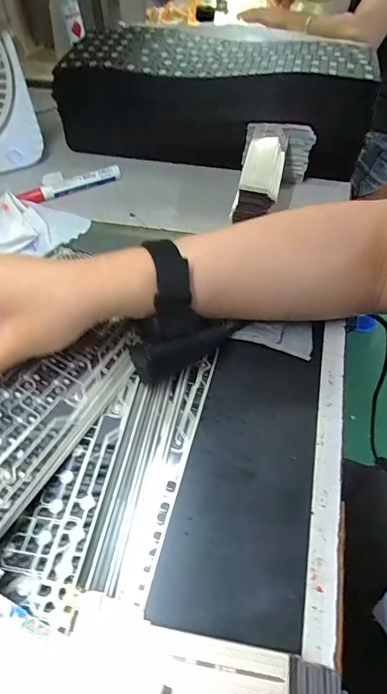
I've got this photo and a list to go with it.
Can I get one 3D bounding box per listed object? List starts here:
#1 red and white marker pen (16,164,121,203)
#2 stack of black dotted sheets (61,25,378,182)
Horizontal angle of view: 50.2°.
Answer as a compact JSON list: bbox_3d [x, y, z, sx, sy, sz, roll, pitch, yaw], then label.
[{"bbox_3d":[-0.148,-0.196,0.503,0.124,0.020,0.021,-17,52,-11],"label":"red and white marker pen"},{"bbox_3d":[0.025,-0.305,0.516,0.357,0.115,0.126,11,52,11],"label":"stack of black dotted sheets"}]

